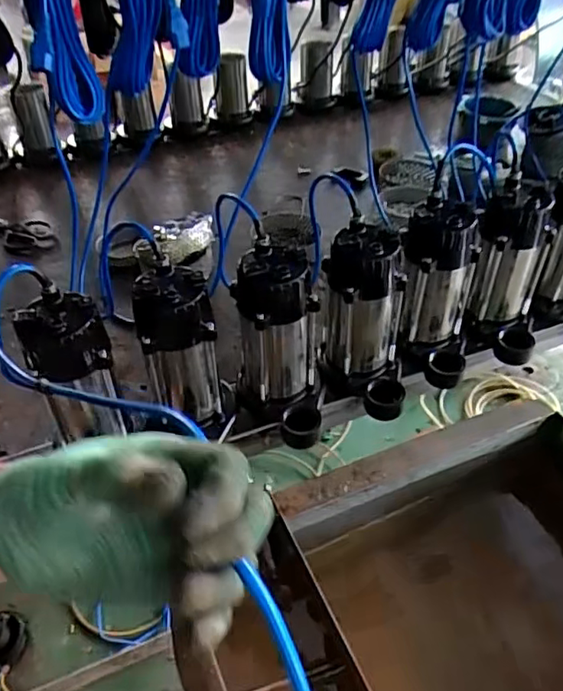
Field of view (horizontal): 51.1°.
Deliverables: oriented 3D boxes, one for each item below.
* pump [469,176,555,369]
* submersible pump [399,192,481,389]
[{"bbox_3d":[0.344,-0.103,0.877,0.096,0.231,0.136,-4,42,-2],"label":"pump"},{"bbox_3d":[0.220,-0.072,0.833,0.101,0.218,0.130,8,43,11],"label":"submersible pump"}]

